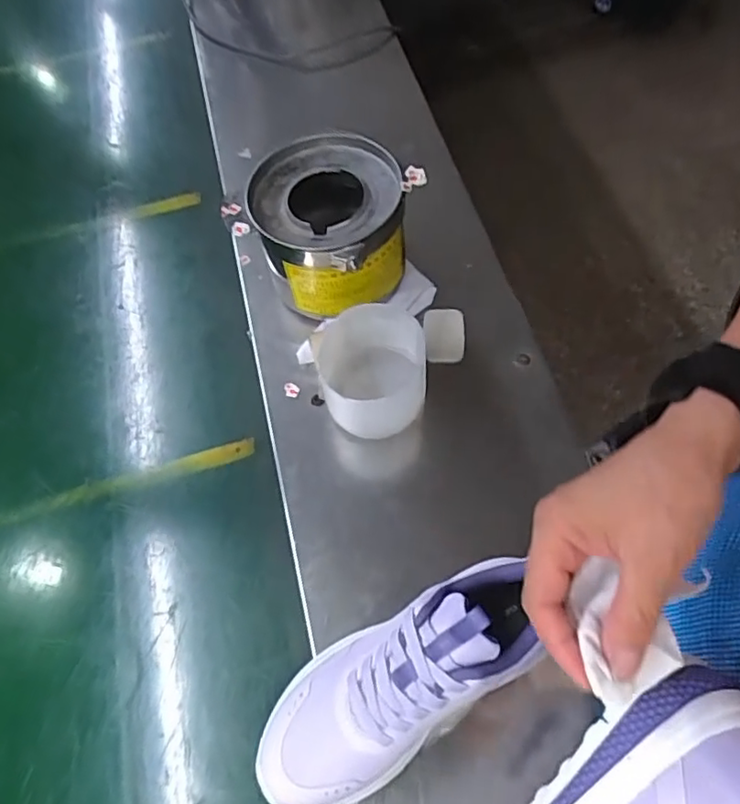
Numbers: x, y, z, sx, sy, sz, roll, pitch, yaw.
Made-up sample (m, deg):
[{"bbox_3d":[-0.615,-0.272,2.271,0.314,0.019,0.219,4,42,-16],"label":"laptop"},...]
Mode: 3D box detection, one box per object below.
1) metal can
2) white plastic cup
[{"bbox_3d":[-0.037,-0.162,0.607,0.136,0.118,0.145,-1,62,2],"label":"metal can"},{"bbox_3d":[0.006,-0.021,0.545,0.093,0.088,0.092,-15,63,-5],"label":"white plastic cup"}]

